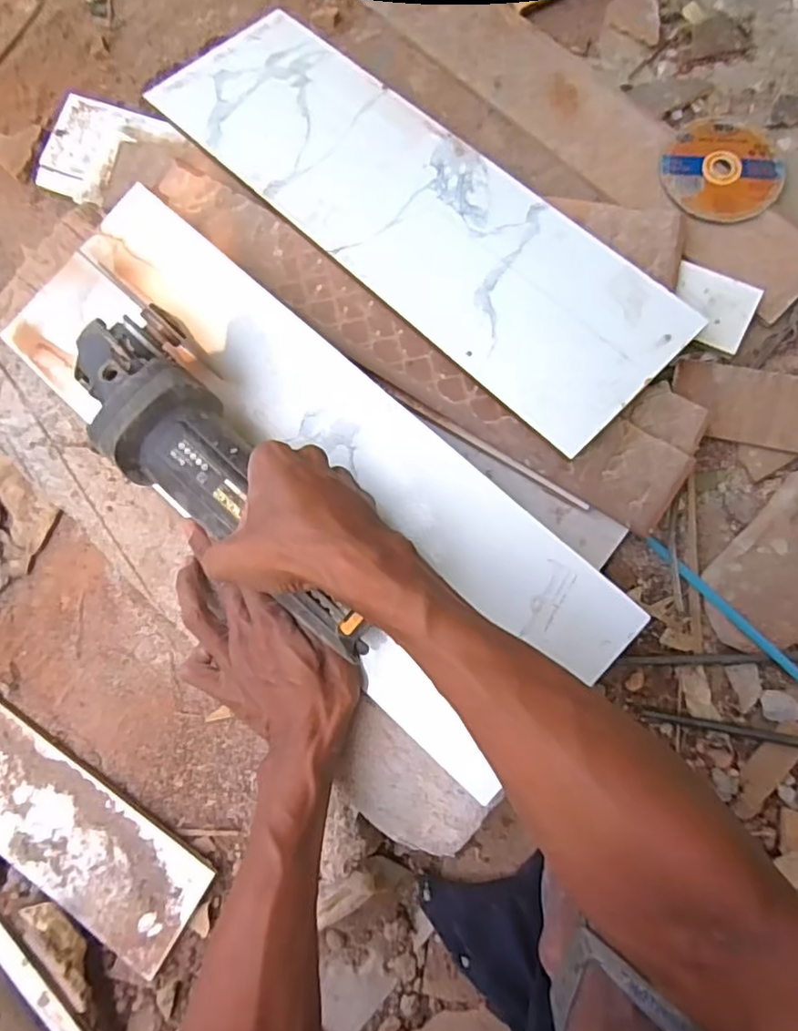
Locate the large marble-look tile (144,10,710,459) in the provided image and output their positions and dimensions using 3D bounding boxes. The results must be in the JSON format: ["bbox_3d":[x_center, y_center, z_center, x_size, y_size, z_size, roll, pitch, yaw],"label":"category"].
[{"bbox_3d":[0.004,-0.257,0.502,0.158,0.006,0.487,-44,77,-11],"label":"large marble-look tile"}]

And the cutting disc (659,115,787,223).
[{"bbox_3d":[0.274,-0.293,0.518,0.101,0.009,0.097,-1,79,4],"label":"cutting disc"}]

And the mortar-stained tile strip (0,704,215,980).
[{"bbox_3d":[-0.341,0.241,0.538,0.383,0.007,0.096,32,85,10],"label":"mortar-stained tile strip"}]

